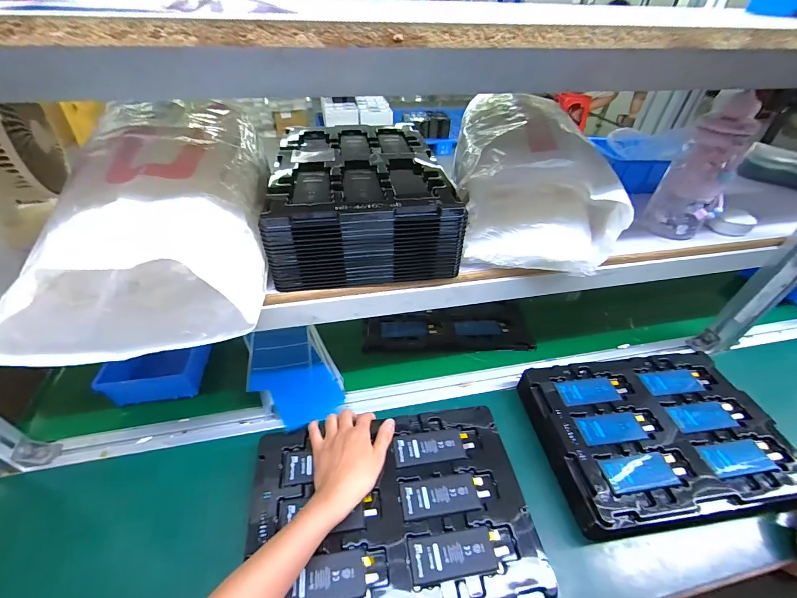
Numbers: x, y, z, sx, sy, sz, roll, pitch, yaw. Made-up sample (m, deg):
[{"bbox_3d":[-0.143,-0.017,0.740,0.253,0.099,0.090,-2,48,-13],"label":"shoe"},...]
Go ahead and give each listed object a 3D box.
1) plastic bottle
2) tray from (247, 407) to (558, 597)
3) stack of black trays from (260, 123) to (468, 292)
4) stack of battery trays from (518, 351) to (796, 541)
[{"bbox_3d":[0.426,-0.176,0.495,0.073,0.176,0.063,21,45,20],"label":"plastic bottle"},{"bbox_3d":[-0.007,0.257,0.429,0.329,0.015,0.229,-5,42,-8],"label":"tray"},{"bbox_3d":[-0.059,-0.154,0.523,0.228,0.103,0.298,-5,42,-8],"label":"stack of black trays"},{"bbox_3d":[0.377,0.193,0.514,0.321,0.048,0.230,-5,42,-7],"label":"stack of battery trays"}]

